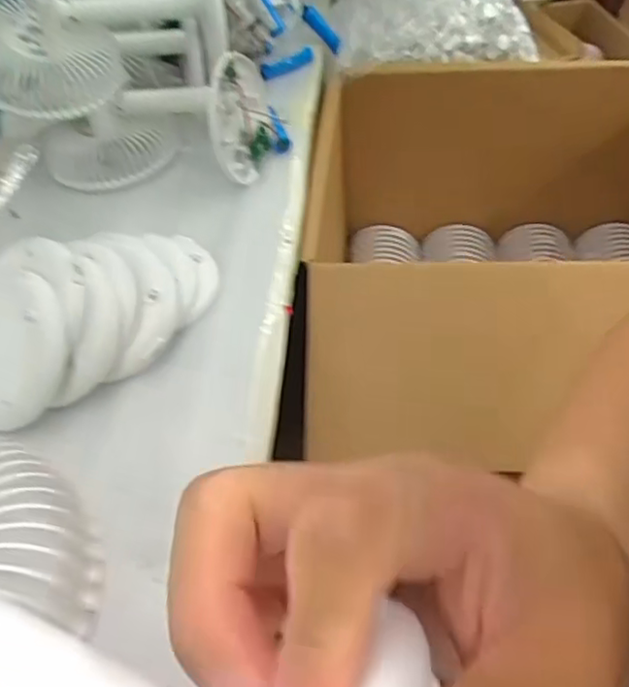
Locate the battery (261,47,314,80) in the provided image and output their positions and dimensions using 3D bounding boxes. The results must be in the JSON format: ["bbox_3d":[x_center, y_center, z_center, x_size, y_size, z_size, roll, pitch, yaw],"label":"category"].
[{"bbox_3d":[-0.032,-0.322,0.738,0.065,0.018,0.018,-21,50,3],"label":"battery"}]

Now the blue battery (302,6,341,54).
[{"bbox_3d":[0.010,-0.395,0.814,0.020,0.072,0.013,-38,48,18],"label":"blue battery"}]

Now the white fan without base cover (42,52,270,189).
[{"bbox_3d":[-0.152,-0.203,0.617,0.216,0.101,0.099,-9,48,13],"label":"white fan without base cover"}]

